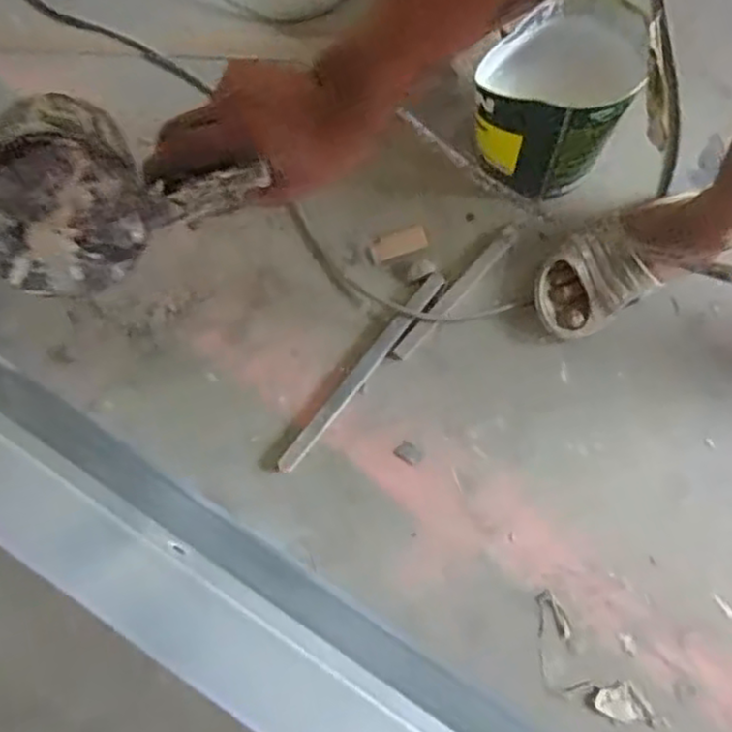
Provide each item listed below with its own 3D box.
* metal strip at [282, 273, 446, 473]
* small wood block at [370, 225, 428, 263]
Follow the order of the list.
[{"bbox_3d":[-0.005,0.005,0.896,0.023,0.006,0.310,39,83,7],"label":"metal strip"},{"bbox_3d":[0.043,-0.161,0.942,0.074,0.007,0.032,-19,80,-3],"label":"small wood block"}]

